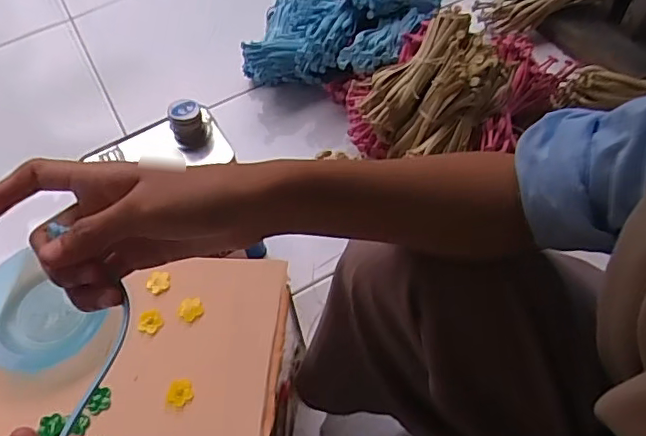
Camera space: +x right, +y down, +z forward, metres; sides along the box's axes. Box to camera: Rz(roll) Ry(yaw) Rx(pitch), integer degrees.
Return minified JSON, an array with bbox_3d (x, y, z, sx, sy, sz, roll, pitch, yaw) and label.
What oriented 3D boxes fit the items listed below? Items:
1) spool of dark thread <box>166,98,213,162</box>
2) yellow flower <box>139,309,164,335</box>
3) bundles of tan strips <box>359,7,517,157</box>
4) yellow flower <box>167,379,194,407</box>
[{"bbox_3d":[-0.157,-0.103,0.675,0.041,0.068,0.039,-2,58,3],"label":"spool of dark thread"},{"bbox_3d":[-0.166,0.101,0.547,0.020,0.010,0.023,33,66,22],"label":"yellow flower"},{"bbox_3d":[0.160,-0.188,0.810,0.156,0.117,0.169,32,66,21],"label":"bundles of tan strips"},{"bbox_3d":[-0.129,0.157,0.511,0.023,0.004,0.023,-17,59,-7],"label":"yellow flower"}]

